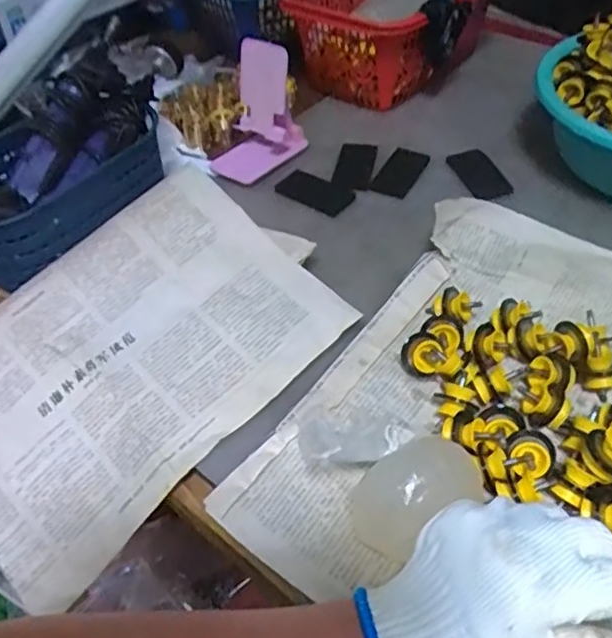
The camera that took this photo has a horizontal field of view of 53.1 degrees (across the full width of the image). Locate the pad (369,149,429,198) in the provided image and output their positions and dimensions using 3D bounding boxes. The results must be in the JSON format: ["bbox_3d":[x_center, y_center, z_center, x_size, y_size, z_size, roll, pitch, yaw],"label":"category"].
[{"bbox_3d":[0.104,-0.160,0.670,0.043,0.004,0.090,20,51,19],"label":"pad"}]

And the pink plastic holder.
[{"bbox_3d":[-0.058,-0.226,0.664,0.077,0.110,0.097,28,54,25],"label":"pink plastic holder"}]

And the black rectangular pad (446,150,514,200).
[{"bbox_3d":[0.189,-0.156,0.662,0.046,0.005,0.085,-14,48,-10],"label":"black rectangular pad"}]

